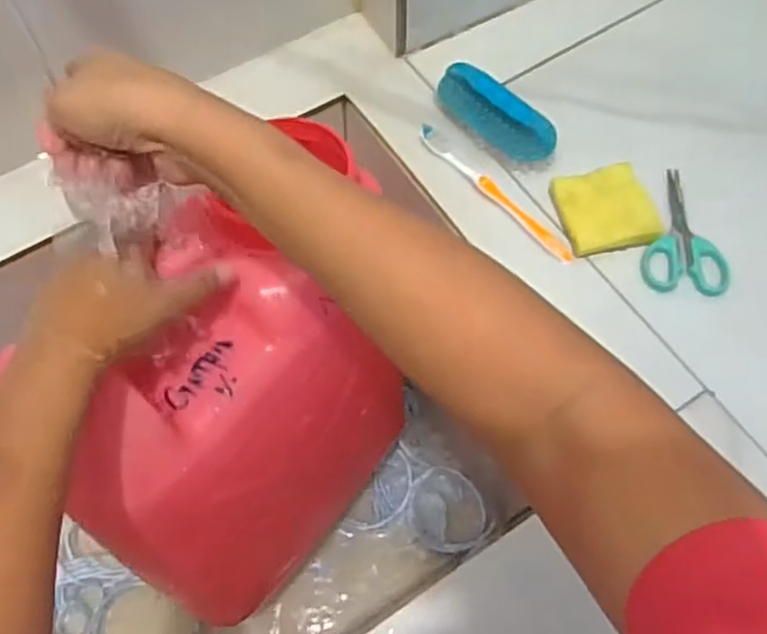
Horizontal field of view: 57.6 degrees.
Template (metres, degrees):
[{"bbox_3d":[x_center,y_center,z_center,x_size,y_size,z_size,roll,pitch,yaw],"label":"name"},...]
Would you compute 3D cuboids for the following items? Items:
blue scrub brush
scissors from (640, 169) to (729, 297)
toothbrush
[{"bbox_3d":[0.099,-0.181,0.621,0.119,0.037,0.038,41,72,18],"label":"blue scrub brush"},{"bbox_3d":[0.254,-0.074,0.589,0.065,0.014,0.121,9,65,5],"label":"scissors"},{"bbox_3d":[0.095,-0.109,0.600,0.016,0.010,0.174,-39,70,-16],"label":"toothbrush"}]

